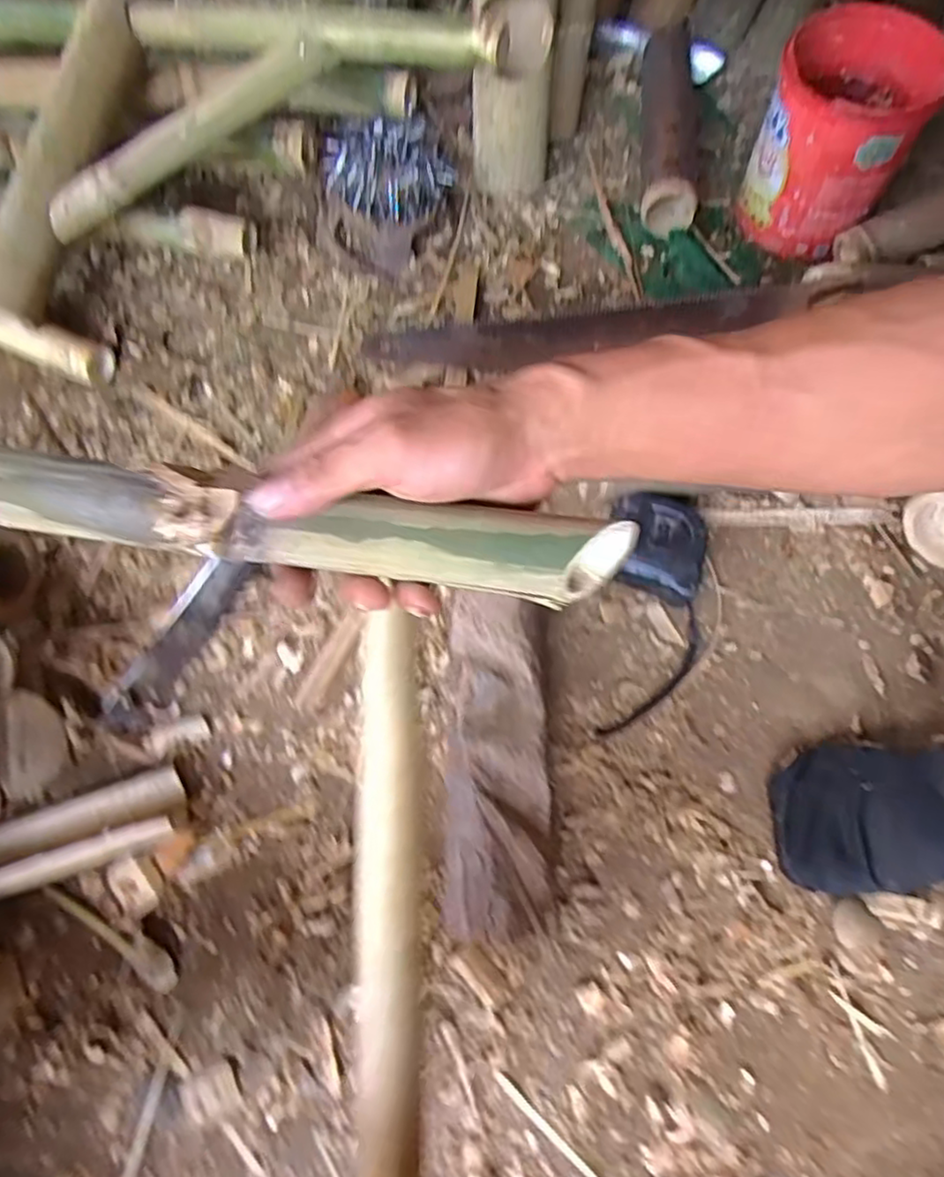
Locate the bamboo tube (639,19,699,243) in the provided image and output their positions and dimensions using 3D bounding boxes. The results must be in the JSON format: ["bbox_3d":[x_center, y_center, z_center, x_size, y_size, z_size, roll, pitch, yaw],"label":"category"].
[{"bbox_3d":[0.212,-0.507,0.731,0.053,0.058,0.293,5,67,3],"label":"bamboo tube"}]

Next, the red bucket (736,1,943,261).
[{"bbox_3d":[0.352,-0.440,0.663,0.130,0.151,0.149,30,71,12],"label":"red bucket"}]

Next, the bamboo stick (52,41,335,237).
[{"bbox_3d":[-0.247,-0.388,0.589,0.277,0.032,0.022,-28,69,6],"label":"bamboo stick"}]

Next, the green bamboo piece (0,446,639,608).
[{"bbox_3d":[-0.069,-0.024,0.287,0.268,0.035,0.031,7,68,-1],"label":"green bamboo piece"}]

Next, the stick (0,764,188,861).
[{"bbox_3d":[-0.284,0.167,0.485,0.150,0.018,0.034,-19,69,-7],"label":"stick"}]

